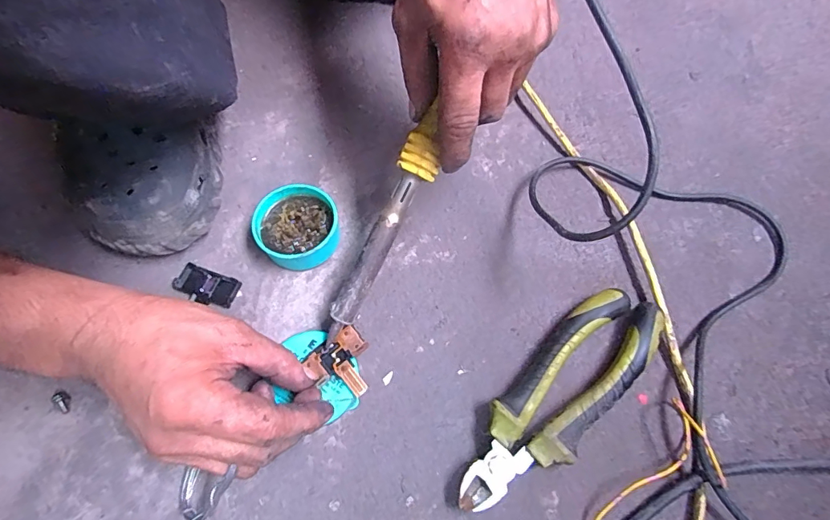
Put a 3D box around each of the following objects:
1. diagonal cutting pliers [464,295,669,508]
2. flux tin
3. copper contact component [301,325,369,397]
[{"bbox_3d":[0.094,0.089,0.298,0.173,0.025,0.053,-42,74,-16],"label":"diagonal cutting pliers"},{"bbox_3d":[-0.089,-0.024,0.343,0.061,0.028,0.057,0,67,0],"label":"flux tin"},{"bbox_3d":[-0.048,0.072,0.308,0.041,0.005,0.042,-36,72,-14],"label":"copper contact component"}]

